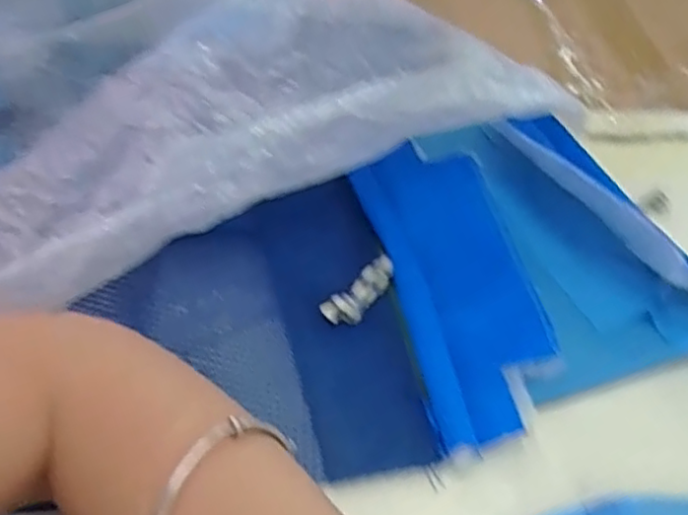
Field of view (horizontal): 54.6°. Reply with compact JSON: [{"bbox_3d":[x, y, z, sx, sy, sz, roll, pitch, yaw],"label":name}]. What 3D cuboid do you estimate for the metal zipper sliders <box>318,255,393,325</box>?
[{"bbox_3d":[0.010,0.019,0.361,0.018,0.006,0.054,50,52,1],"label":"metal zipper sliders"}]

